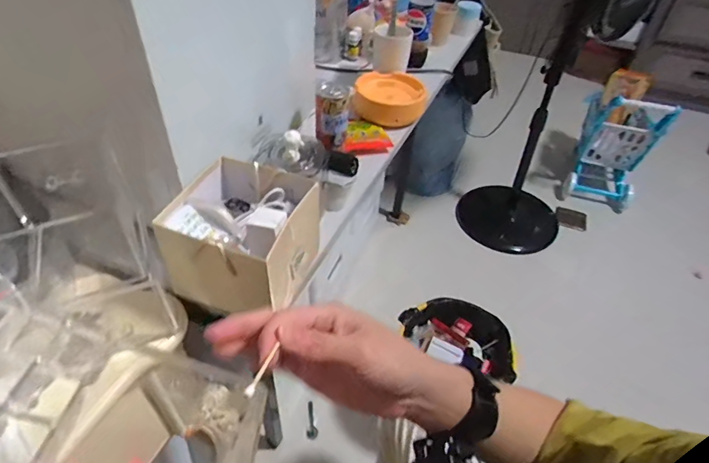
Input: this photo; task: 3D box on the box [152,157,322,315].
[{"bbox_3d":[-0.135,0.000,0.532,0.149,0.108,0.146,15,45,13],"label":"box"}]

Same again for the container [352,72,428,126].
[{"bbox_3d":[0.067,-0.247,0.850,0.136,0.062,0.116,8,44,6],"label":"container"}]

